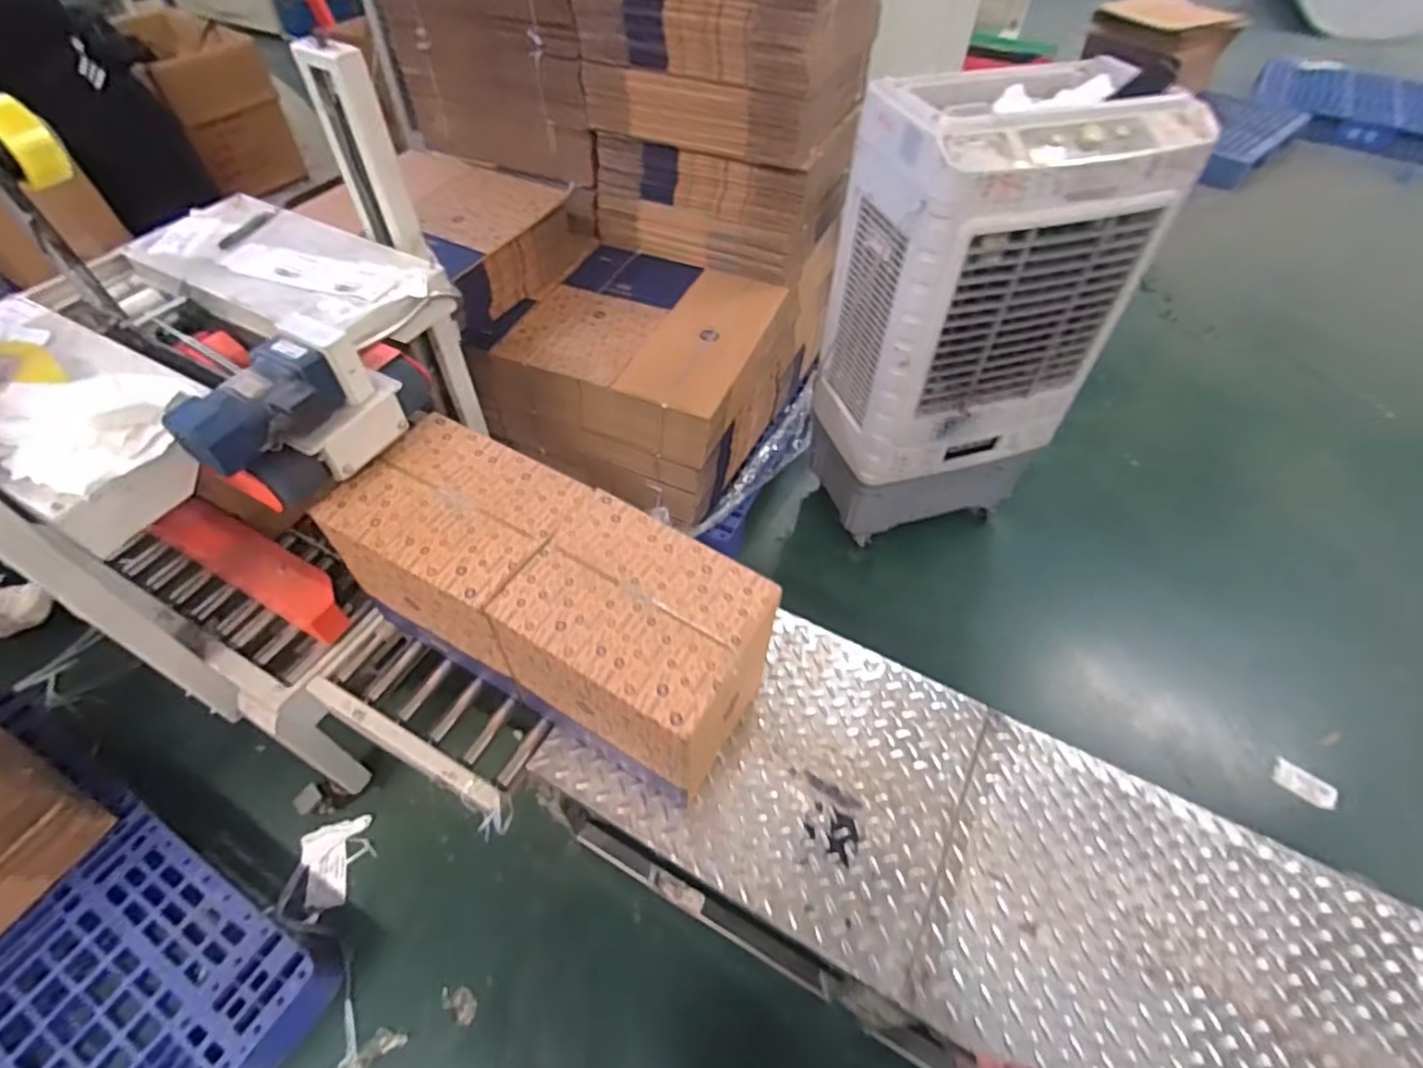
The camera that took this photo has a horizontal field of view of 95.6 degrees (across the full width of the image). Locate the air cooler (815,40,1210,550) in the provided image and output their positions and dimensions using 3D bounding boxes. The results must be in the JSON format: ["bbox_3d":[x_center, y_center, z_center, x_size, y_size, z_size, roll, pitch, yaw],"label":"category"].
[{"bbox_3d":[0.594,-0.479,1.593,0.538,1.066,0.360,-11,52,-11],"label":"air cooler"}]

